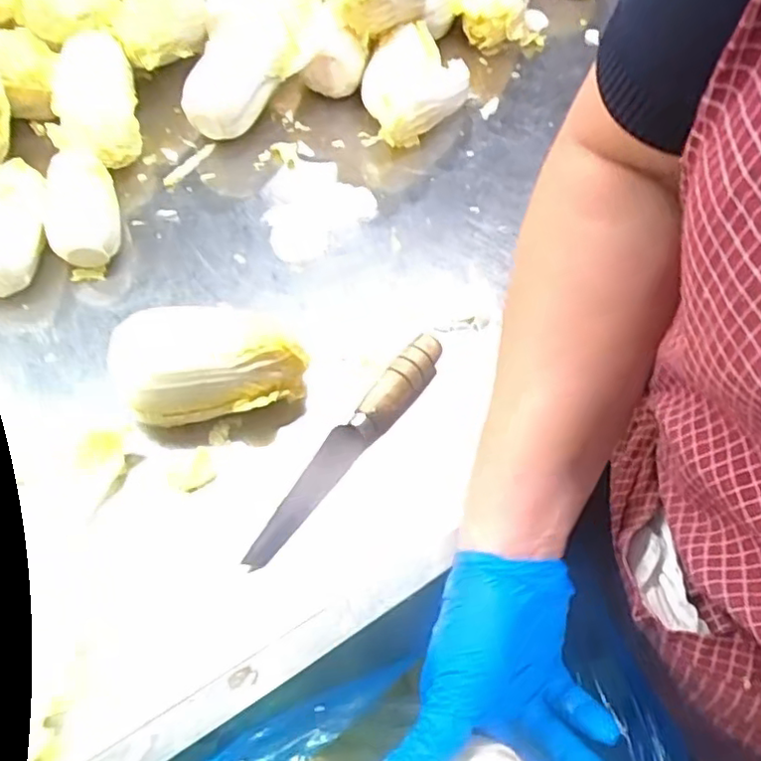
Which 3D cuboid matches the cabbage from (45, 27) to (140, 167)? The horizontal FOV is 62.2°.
[{"bbox_3d":[-0.258,-0.255,0.564,0.069,0.058,0.127,-11,57,-12],"label":"cabbage"}]

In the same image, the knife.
[{"bbox_3d":[-0.019,0.043,0.426,0.025,0.028,0.197,32,59,16],"label":"knife"}]

